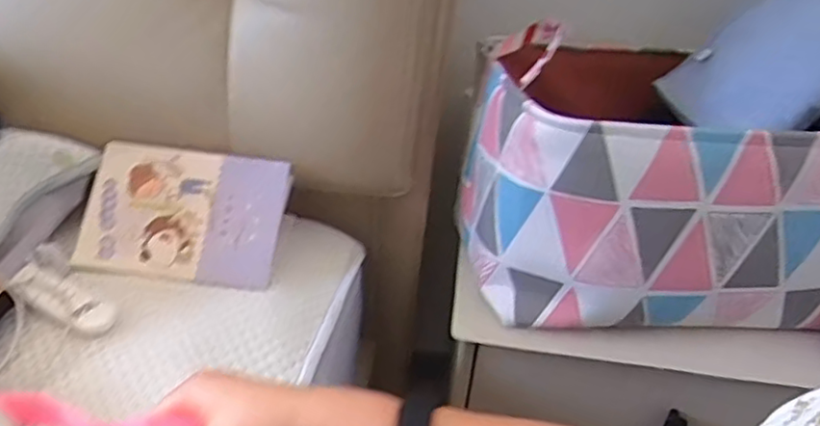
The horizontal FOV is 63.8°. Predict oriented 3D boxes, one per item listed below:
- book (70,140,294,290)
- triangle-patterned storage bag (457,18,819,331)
[{"bbox_3d":[-0.235,-0.003,0.686,0.205,0.014,0.142,7,70,4],"label":"book"},{"bbox_3d":[0.283,-0.040,0.728,0.428,0.215,0.296,-2,32,-11],"label":"triangle-patterned storage bag"}]

